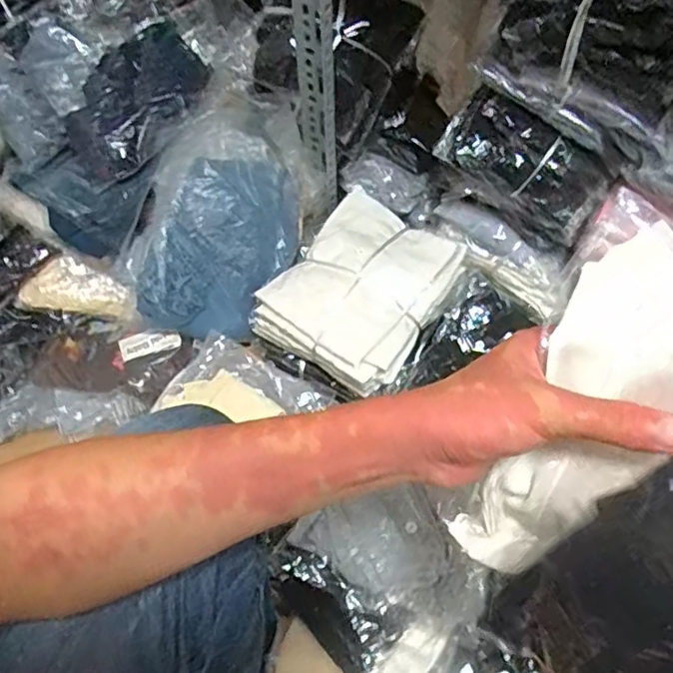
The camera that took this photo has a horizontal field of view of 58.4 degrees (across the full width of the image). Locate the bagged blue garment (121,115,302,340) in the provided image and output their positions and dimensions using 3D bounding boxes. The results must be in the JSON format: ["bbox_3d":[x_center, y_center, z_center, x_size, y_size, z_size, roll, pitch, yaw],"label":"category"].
[{"bbox_3d":[-0.168,-0.176,0.934,0.229,0.080,0.365,19,91,-25],"label":"bagged blue garment"}]

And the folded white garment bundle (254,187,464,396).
[{"bbox_3d":[0.037,-0.073,0.914,0.228,0.085,0.262,31,64,17],"label":"folded white garment bundle"}]

